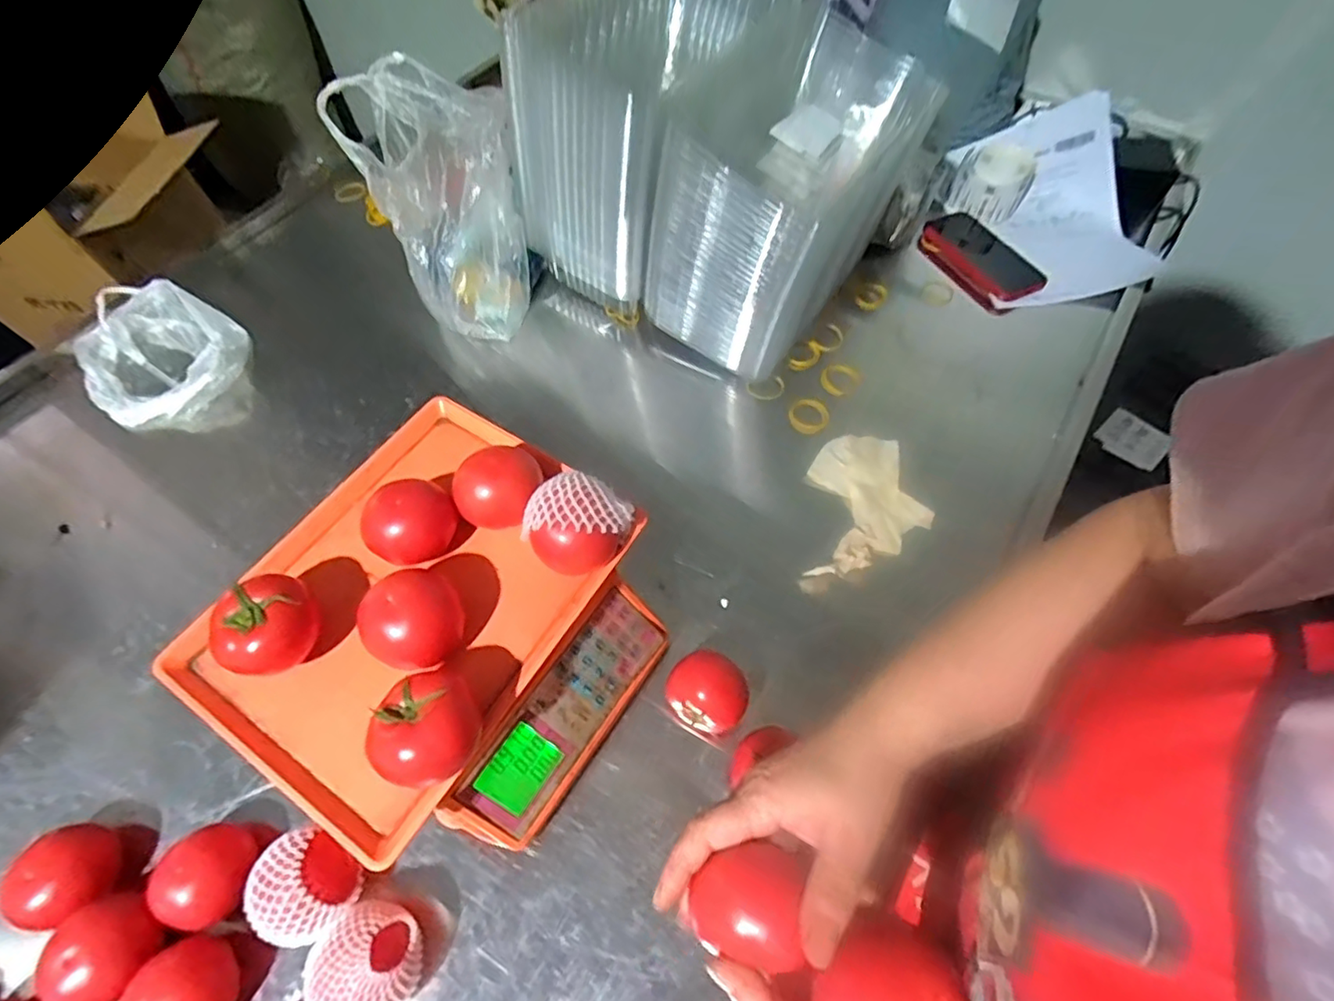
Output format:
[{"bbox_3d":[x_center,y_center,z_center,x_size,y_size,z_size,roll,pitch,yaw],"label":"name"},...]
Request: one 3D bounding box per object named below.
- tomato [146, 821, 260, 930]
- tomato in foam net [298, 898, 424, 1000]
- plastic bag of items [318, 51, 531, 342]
[{"bbox_3d":[-0.345,0.285,0.461,0.063,0.048,0.068,-1,60,0],"label":"tomato"},{"bbox_3d":[-0.208,0.327,0.423,0.076,0.060,0.076,39,68,21],"label":"tomato in foam net"},{"bbox_3d":[-0.265,-0.345,0.705,0.215,0.210,0.161,30,65,17],"label":"plastic bag of items"}]

